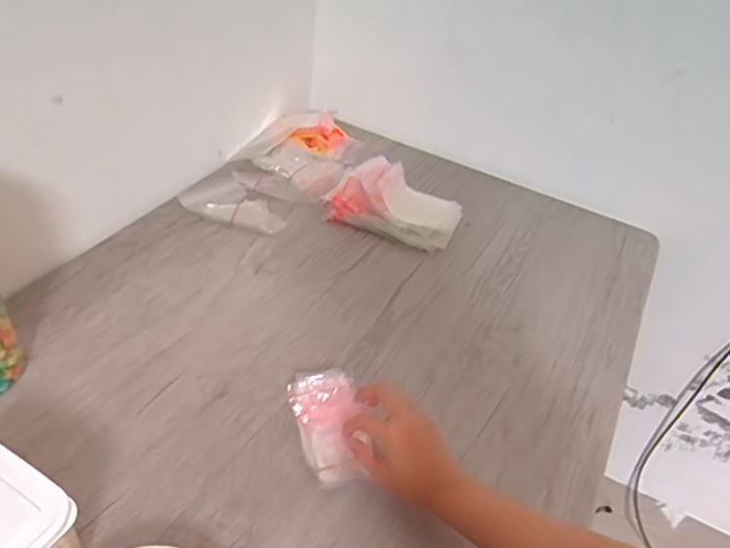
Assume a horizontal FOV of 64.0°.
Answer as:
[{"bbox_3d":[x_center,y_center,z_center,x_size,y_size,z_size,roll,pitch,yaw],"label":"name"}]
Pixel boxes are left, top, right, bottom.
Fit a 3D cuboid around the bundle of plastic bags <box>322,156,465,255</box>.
[{"bbox_3d":[0.049,-0.111,0.891,0.191,0.073,0.113,21,41,15],"label":"bundle of plastic bags"}]

